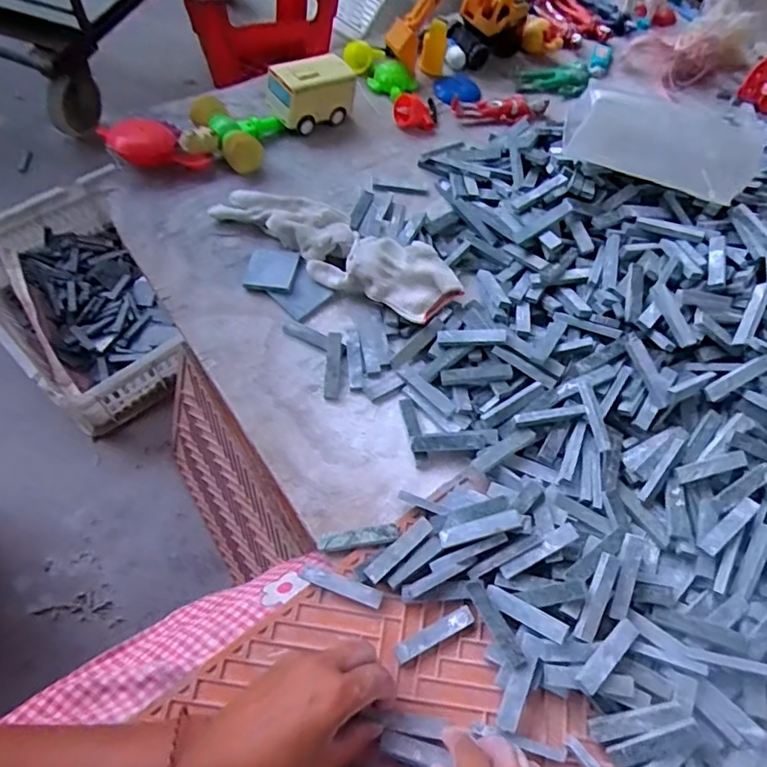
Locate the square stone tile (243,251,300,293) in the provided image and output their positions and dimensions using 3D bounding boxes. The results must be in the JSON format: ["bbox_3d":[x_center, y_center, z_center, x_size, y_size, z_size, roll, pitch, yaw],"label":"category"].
[{"bbox_3d":[-0.107,-0.109,0.528,0.046,0.004,0.044,8,62,-2],"label":"square stone tile"}]

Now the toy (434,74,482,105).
[{"bbox_3d":[0.097,-0.383,0.708,0.058,0.009,0.062,3,62,-5],"label":"toy"}]

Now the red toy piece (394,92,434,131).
[{"bbox_3d":[0.038,-0.329,0.668,0.048,0.031,0.033,7,62,-3],"label":"red toy piece"}]

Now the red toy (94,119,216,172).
[{"bbox_3d":[-0.223,-0.236,0.545,0.100,0.032,0.039,6,60,-34],"label":"red toy"}]

